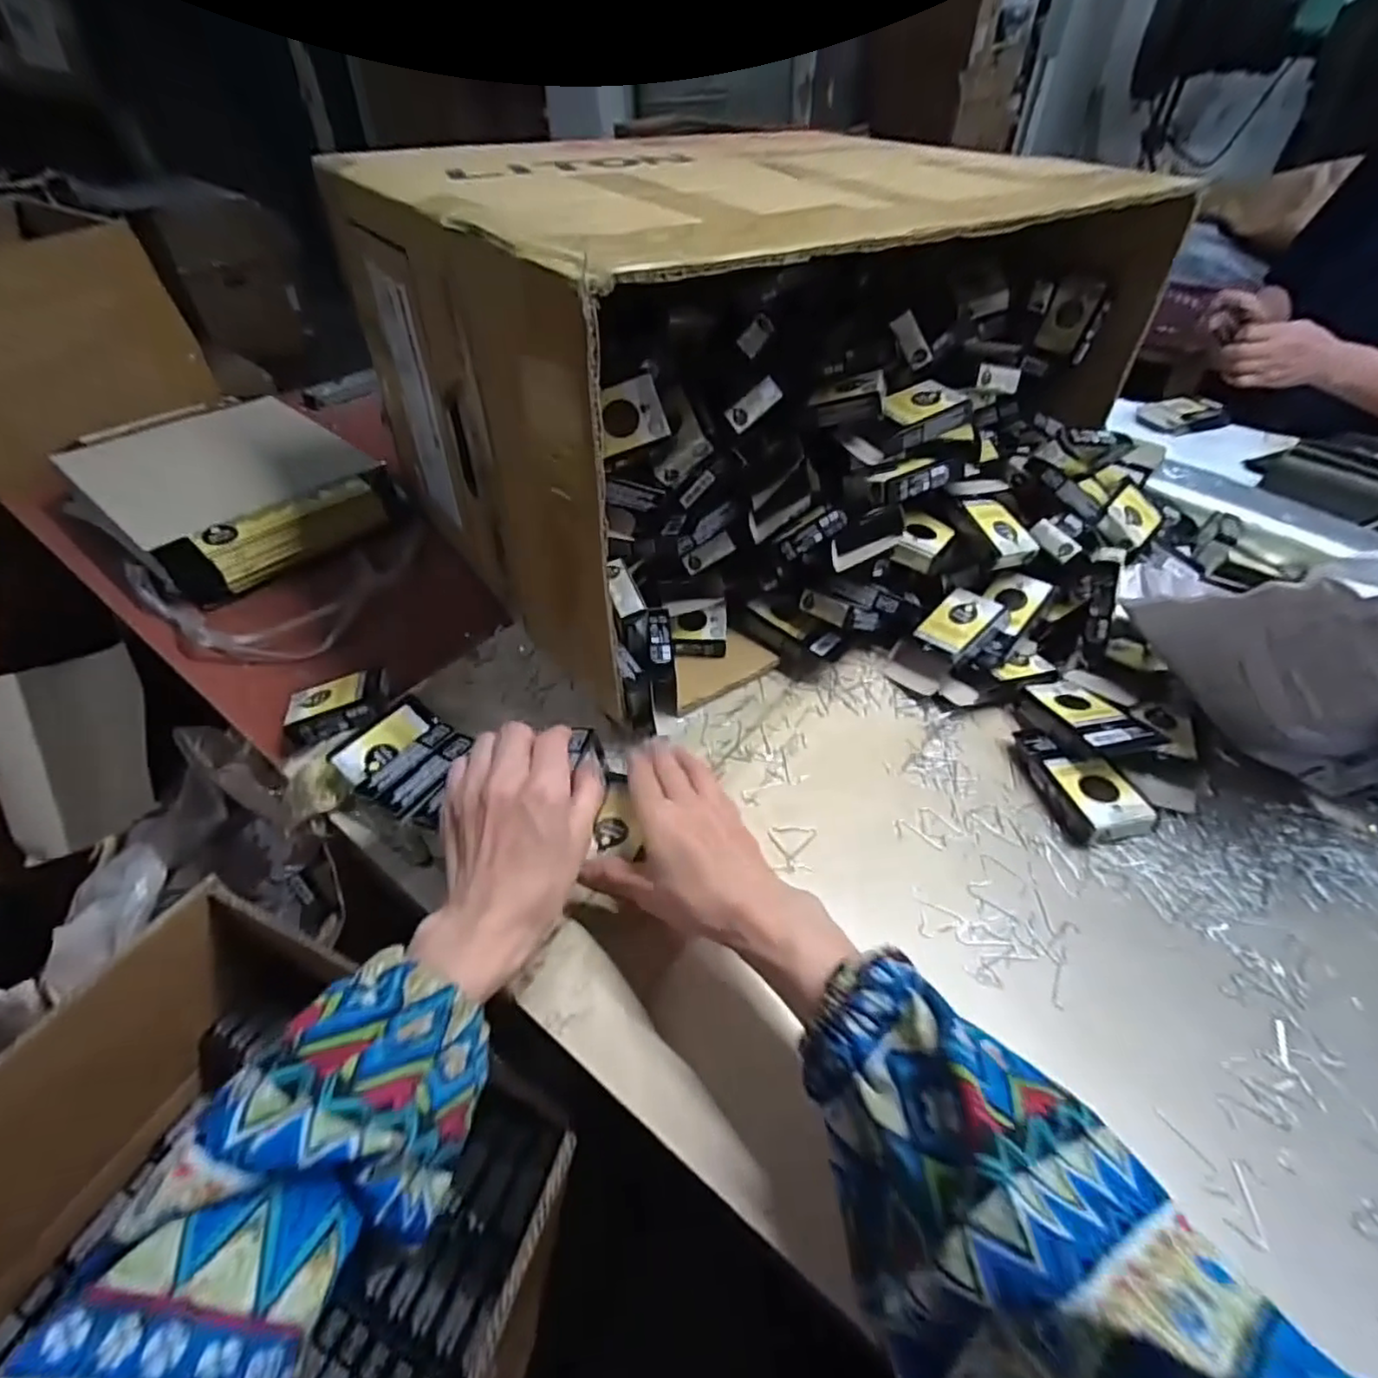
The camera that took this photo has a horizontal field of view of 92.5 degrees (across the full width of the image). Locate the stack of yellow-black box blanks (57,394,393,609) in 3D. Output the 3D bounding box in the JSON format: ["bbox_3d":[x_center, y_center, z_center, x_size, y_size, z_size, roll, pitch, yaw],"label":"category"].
[{"bbox_3d":[-0.495,-0.224,0.720,0.301,0.069,0.248,30,52,26],"label":"stack of yellow-black box blanks"}]

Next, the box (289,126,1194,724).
[{"bbox_3d":[0.080,-0.315,0.622,0.607,0.280,0.450,-27,51,-24],"label":"box"}]

